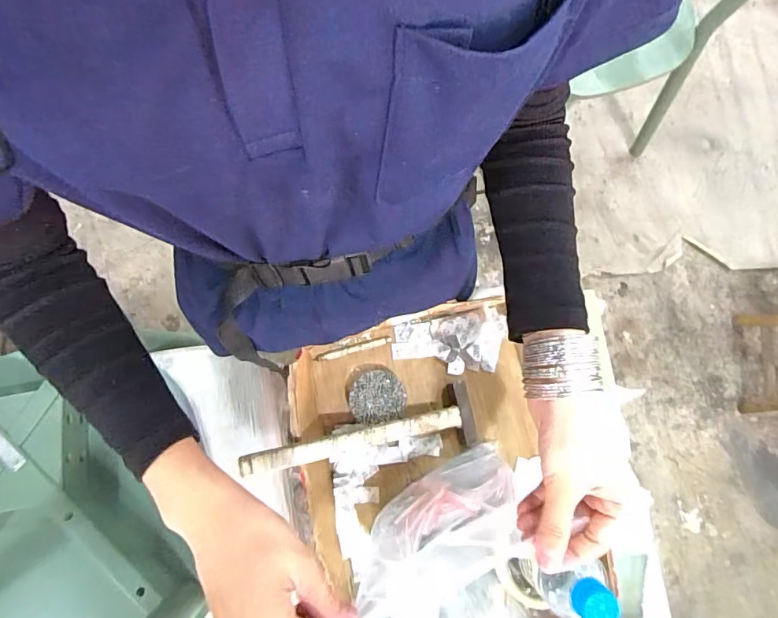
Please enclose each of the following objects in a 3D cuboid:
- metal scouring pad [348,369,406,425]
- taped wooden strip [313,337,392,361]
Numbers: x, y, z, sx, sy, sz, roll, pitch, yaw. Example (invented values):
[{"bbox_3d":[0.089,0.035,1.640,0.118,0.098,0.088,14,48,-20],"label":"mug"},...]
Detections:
[{"bbox_3d":[-0.012,0.092,0.484,0.057,0.015,0.054,-4,80,-1],"label":"metal scouring pad"},{"bbox_3d":[-0.039,0.044,0.499,0.084,0.004,0.008,-16,80,-3],"label":"taped wooden strip"}]

